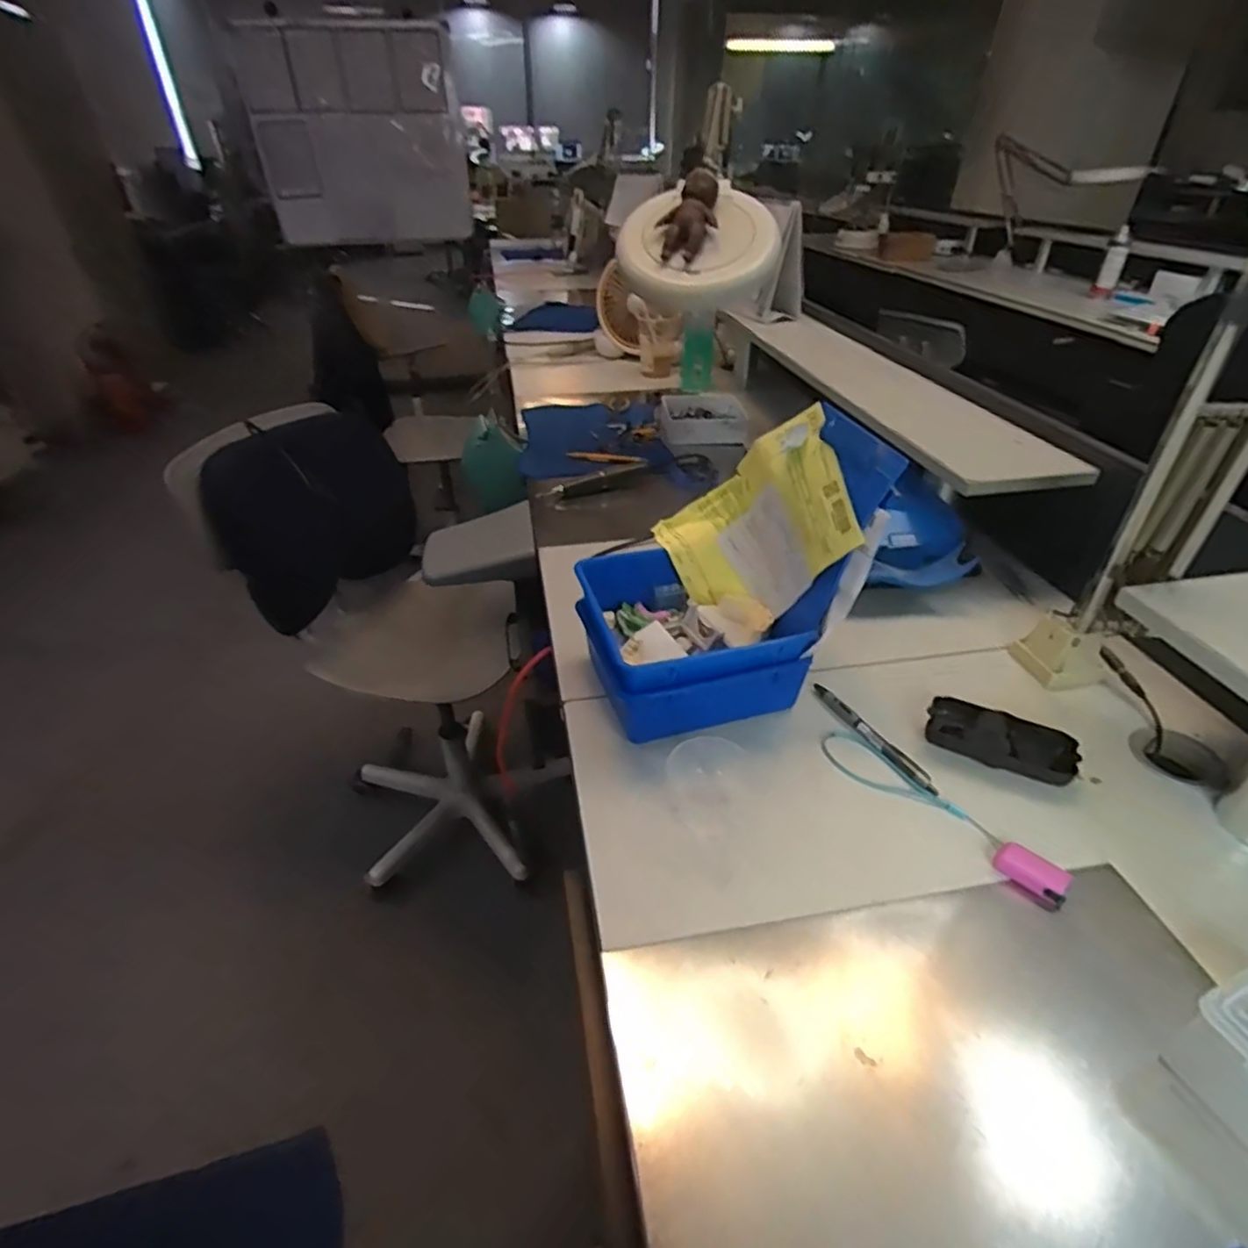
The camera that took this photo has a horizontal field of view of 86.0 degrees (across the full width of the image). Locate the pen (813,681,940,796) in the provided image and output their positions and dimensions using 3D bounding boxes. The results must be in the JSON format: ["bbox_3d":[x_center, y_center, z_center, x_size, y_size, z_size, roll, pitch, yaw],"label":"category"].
[{"bbox_3d":[0.208,0.094,0.564,0.015,0.011,0.133,-21,40,-24],"label":"pen"}]

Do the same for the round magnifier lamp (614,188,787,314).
[{"bbox_3d":[0.101,-0.508,0.905,0.218,0.055,0.181,3,77,4],"label":"round magnifier lamp"}]

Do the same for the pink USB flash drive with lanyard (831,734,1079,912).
[{"bbox_3d":[0.231,0.137,0.502,0.041,0.011,0.191,-24,42,-28],"label":"pink USB flash drive with lanyard"}]

